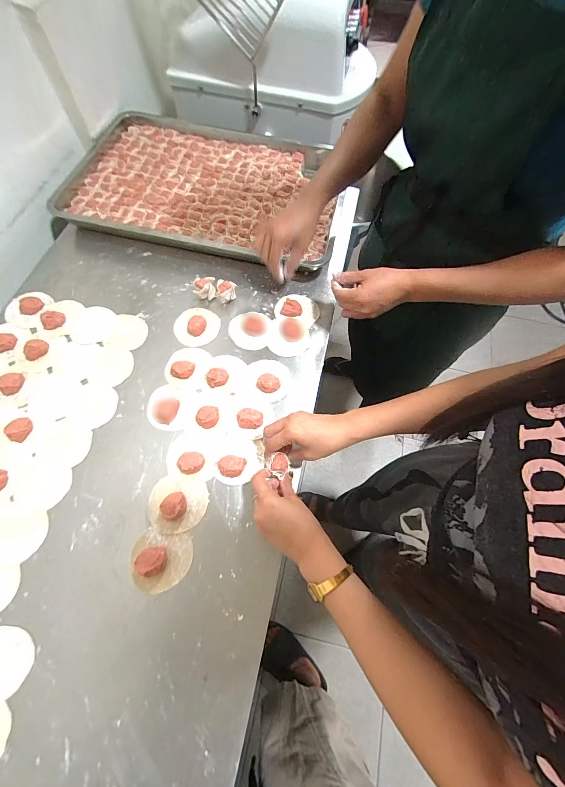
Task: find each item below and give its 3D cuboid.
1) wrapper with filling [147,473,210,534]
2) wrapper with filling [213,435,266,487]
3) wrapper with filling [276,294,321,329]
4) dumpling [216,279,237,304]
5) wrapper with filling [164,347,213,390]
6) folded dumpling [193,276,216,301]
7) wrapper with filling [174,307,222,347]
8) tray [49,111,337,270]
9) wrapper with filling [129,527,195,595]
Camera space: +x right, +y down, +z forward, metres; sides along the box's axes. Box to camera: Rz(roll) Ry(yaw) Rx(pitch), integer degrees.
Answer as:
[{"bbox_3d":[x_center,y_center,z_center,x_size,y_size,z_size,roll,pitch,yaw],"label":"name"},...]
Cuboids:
[{"bbox_3d":[-0.155,0.159,0.441,0.084,0.022,0.079,1,67,-2],"label":"wrapper with filling"},{"bbox_3d":[-0.068,0.102,0.465,0.069,0.018,0.073,1,67,-2],"label":"wrapper with filling"},{"bbox_3d":[0.030,-0.170,0.593,0.086,0.018,0.070,10,67,2],"label":"wrapper with filling"},{"bbox_3d":[-0.109,-0.200,0.588,0.036,0.036,0.038,-1,68,-2],"label":"dumpling"},{"bbox_3d":[-0.167,-0.049,0.524,0.071,0.020,0.082,11,68,2],"label":"wrapper with filling"},{"bbox_3d":[-0.150,-0.205,0.588,0.037,0.032,0.040,-1,68,-3],"label":"folded dumpling"},{"bbox_3d":[-0.158,-0.126,0.562,0.083,0.013,0.078,1,68,-2],"label":"wrapper with filling"},{"bbox_3d":[-0.176,-0.483,0.703,0.615,0.052,0.410,13,69,3],"label":"tray"},{"bbox_3d":[-0.167,0.227,0.410,0.081,0.016,0.073,4,67,-1],"label":"wrapper with filling"}]

